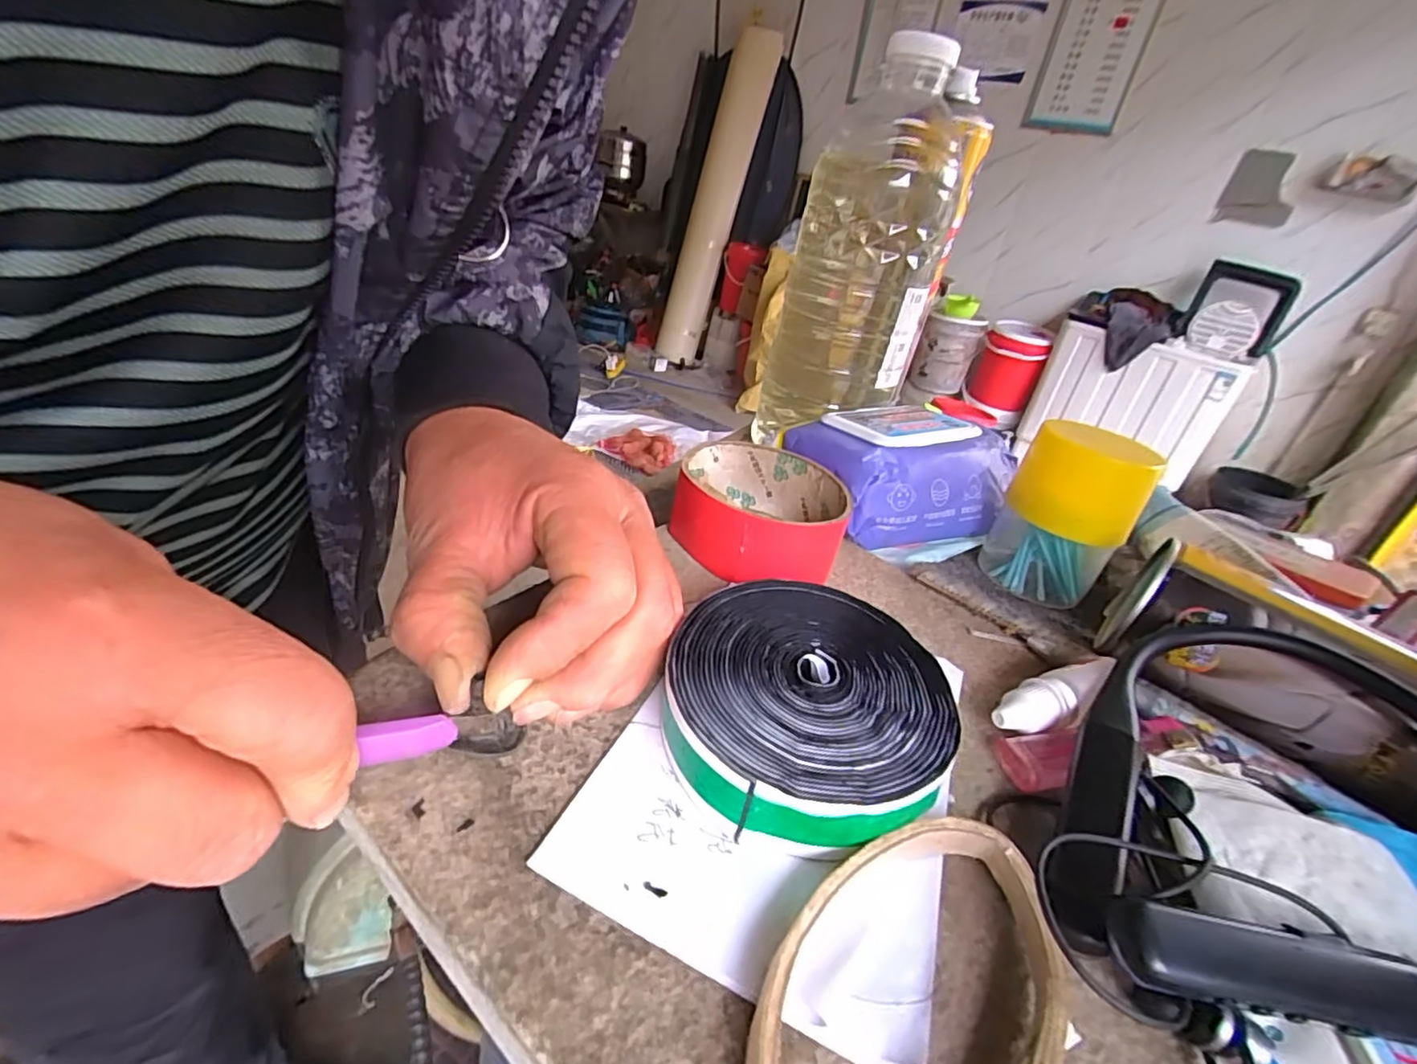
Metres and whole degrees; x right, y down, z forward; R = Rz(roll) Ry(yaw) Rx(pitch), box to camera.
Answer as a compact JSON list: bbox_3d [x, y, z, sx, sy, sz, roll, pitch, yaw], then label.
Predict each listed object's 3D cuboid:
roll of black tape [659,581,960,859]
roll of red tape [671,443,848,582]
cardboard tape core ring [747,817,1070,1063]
[{"bbox_3d":[0.033,0.057,0.211,0.090,0.030,0.094,9,30,-5],"label":"roll of black tape"},{"bbox_3d":[0.024,-0.009,0.301,0.081,0.034,0.087,9,30,-5],"label":"roll of red tape"},{"bbox_3d":[0.049,0.111,0.147,0.060,0.014,0.106,32,35,30],"label":"cardboard tape core ring"}]

